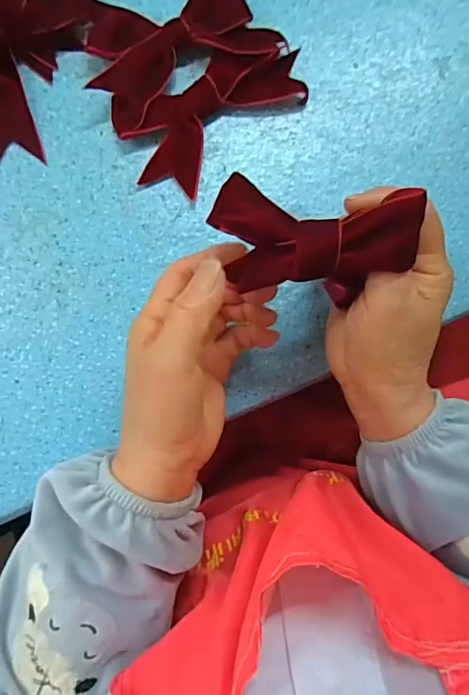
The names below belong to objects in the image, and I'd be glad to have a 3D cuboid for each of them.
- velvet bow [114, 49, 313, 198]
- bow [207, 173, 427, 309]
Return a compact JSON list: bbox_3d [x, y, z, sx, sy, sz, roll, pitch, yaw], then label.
[{"bbox_3d":[-0.011,-0.162,0.339,0.134,0.015,0.075,-25,87,-5],"label":"velvet bow"},{"bbox_3d":[0.041,-0.056,0.251,0.102,0.030,0.052,5,85,4],"label":"bow"}]

